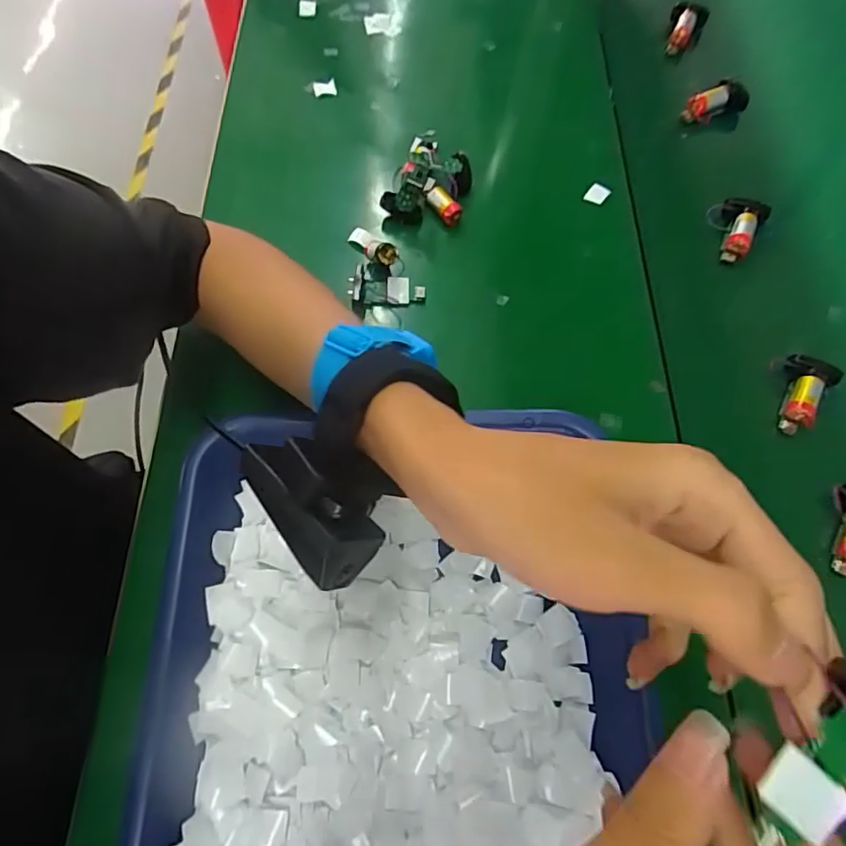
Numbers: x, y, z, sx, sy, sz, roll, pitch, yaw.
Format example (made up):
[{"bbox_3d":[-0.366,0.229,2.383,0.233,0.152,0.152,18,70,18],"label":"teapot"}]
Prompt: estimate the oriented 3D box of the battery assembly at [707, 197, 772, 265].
[{"bbox_3d":[0.238,-0.146,0.429,0.040,0.025,0.046,16,68,10],"label":"battery assembly"}]

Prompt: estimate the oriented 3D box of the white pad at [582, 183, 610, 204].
[{"bbox_3d":[0.139,-0.183,0.454,0.015,0.006,0.017,34,72,16],"label":"white pad"}]

